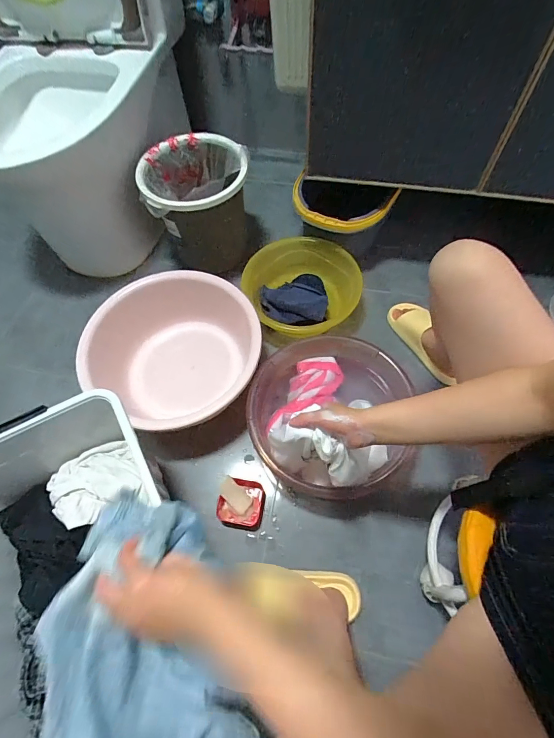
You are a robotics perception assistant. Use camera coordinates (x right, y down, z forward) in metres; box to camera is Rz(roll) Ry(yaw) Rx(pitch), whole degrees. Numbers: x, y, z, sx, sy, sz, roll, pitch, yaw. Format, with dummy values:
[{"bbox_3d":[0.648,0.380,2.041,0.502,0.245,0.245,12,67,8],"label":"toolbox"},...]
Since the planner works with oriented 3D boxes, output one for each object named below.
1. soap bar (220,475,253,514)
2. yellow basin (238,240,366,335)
[{"bbox_3d":[-0.089,0.266,0.779,0.076,0.013,0.038,39,69,20],"label":"soap bar"},{"bbox_3d":[0.086,-0.199,0.983,0.300,0.127,0.281,-1,62,1],"label":"yellow basin"}]

